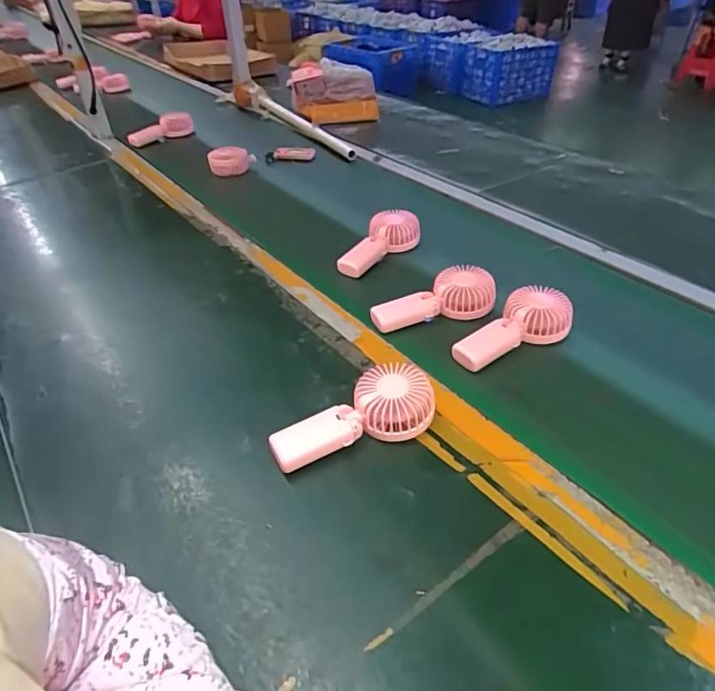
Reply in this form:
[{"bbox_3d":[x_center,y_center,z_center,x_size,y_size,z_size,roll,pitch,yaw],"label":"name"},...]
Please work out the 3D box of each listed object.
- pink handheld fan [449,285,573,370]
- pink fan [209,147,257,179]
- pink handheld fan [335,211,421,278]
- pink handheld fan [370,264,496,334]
[{"bbox_3d":[0.201,-0.023,0.690,0.178,0.061,0.083,-17,43,-17],"label":"pink handheld fan"},{"bbox_3d":[-0.284,-0.421,1.162,0.099,0.055,0.072,-4,41,-3],"label":"pink fan"},{"bbox_3d":[0.027,-0.168,0.872,0.173,0.055,0.074,-40,53,-19],"label":"pink handheld fan"},{"bbox_3d":[0.108,-0.065,0.726,0.173,0.044,0.075,-16,43,-16],"label":"pink handheld fan"}]

